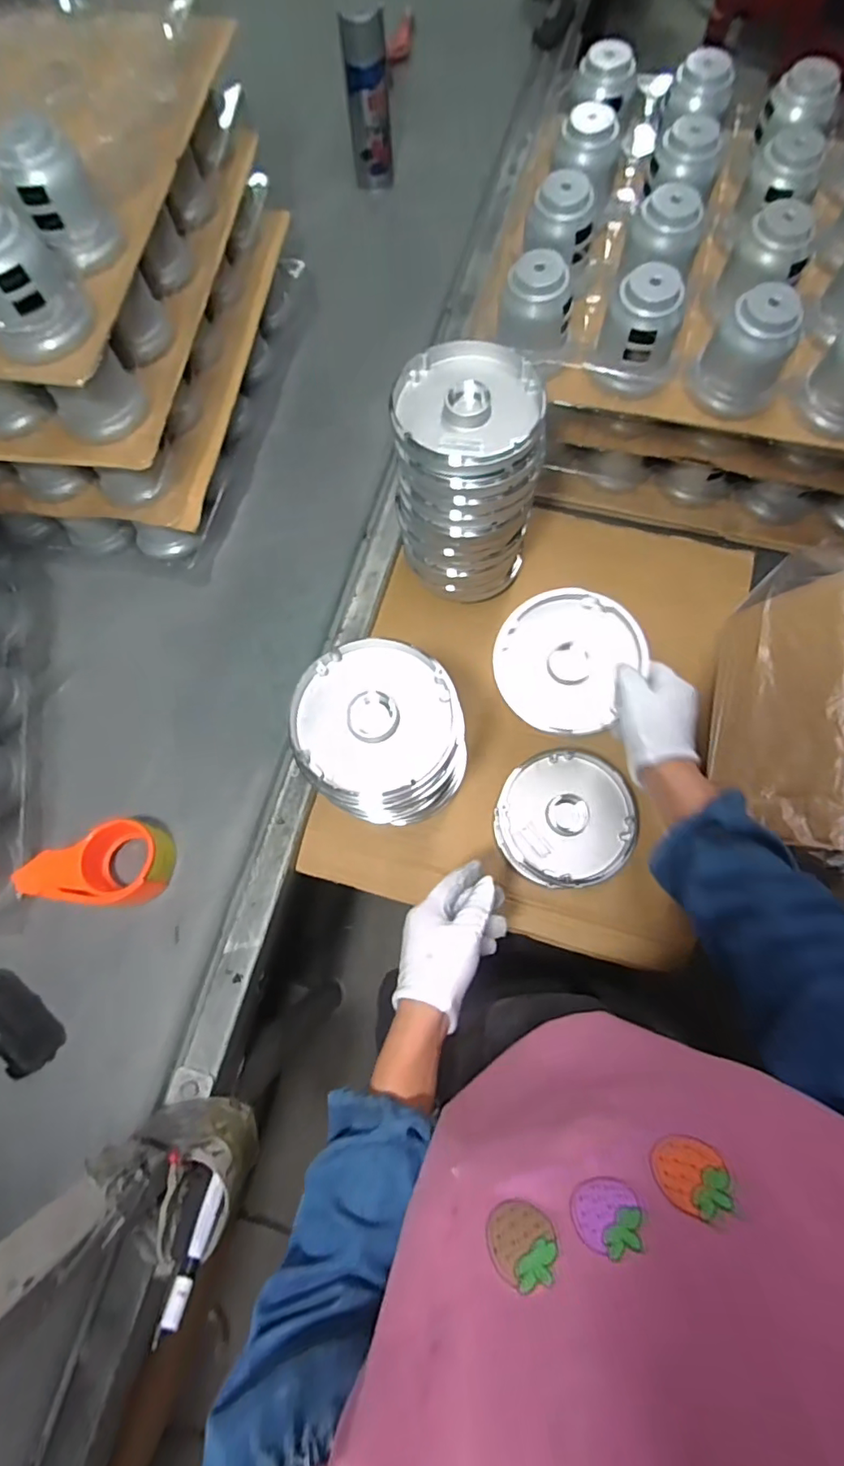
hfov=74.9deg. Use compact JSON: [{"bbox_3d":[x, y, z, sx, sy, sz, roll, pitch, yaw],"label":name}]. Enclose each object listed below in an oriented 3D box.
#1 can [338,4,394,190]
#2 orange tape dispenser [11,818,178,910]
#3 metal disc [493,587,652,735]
[{"bbox_3d":[-0.078,-0.949,0.845,0.068,0.190,0.052,-8,73,1],"label":"can"},{"bbox_3d":[-0.353,0.141,0.608,0.133,0.066,0.092,5,75,3],"label":"orange tape dispenser"},{"bbox_3d":[0.140,-0.073,0.540,0.130,0.014,0.137,0,89,5],"label":"metal disc"}]

